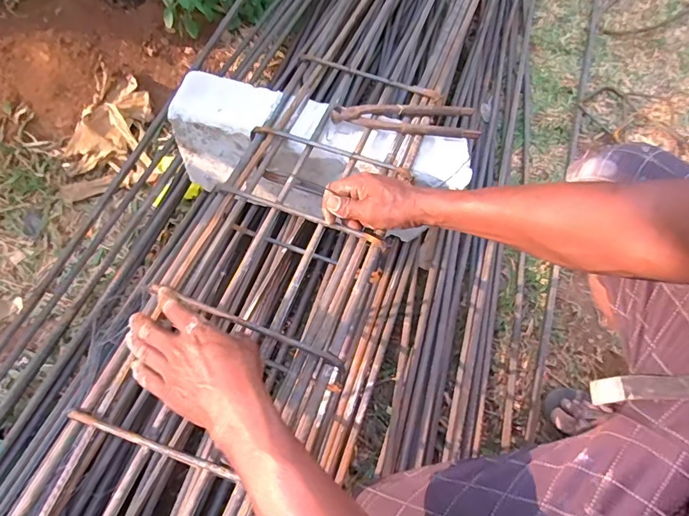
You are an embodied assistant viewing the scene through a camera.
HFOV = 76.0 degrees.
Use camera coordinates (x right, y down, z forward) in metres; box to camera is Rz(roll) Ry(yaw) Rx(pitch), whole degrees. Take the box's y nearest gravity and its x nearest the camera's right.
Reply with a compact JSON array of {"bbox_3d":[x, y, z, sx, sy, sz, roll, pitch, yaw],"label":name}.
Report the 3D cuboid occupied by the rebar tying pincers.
[{"bbox_3d":[0.092,-0.216,0.668,0.216,0.041,0.062,1,58,3],"label":"rebar tying pincers"}]

